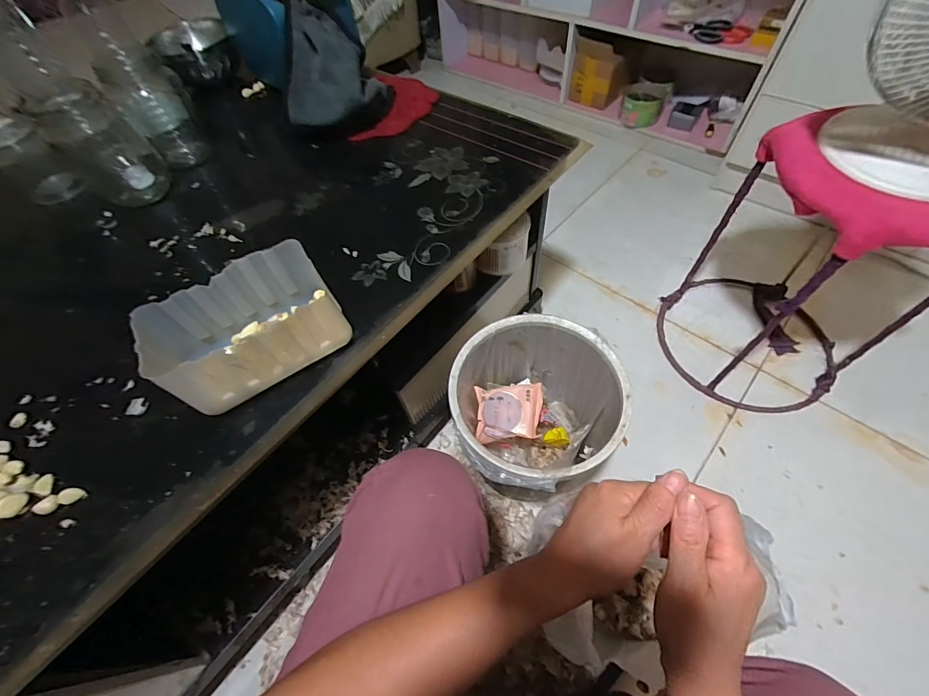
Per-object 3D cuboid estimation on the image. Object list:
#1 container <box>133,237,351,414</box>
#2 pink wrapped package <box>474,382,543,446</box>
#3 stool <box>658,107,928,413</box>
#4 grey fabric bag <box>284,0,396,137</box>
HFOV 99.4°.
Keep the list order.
[{"bbox_3d":[-0.202,-0.015,0.381,0.155,0.086,0.099,-31,60,-15],"label":"container"},{"bbox_3d":[0.072,0.105,0.632,0.107,0.040,0.089,-5,72,16],"label":"pink wrapped package"},{"bbox_3d":[0.618,-0.140,0.706,0.366,0.456,0.346,-27,59,-12],"label":"stool"},{"bbox_3d":[-0.198,-0.420,0.591,0.139,0.143,0.151,-1,57,4],"label":"grey fabric bag"}]

